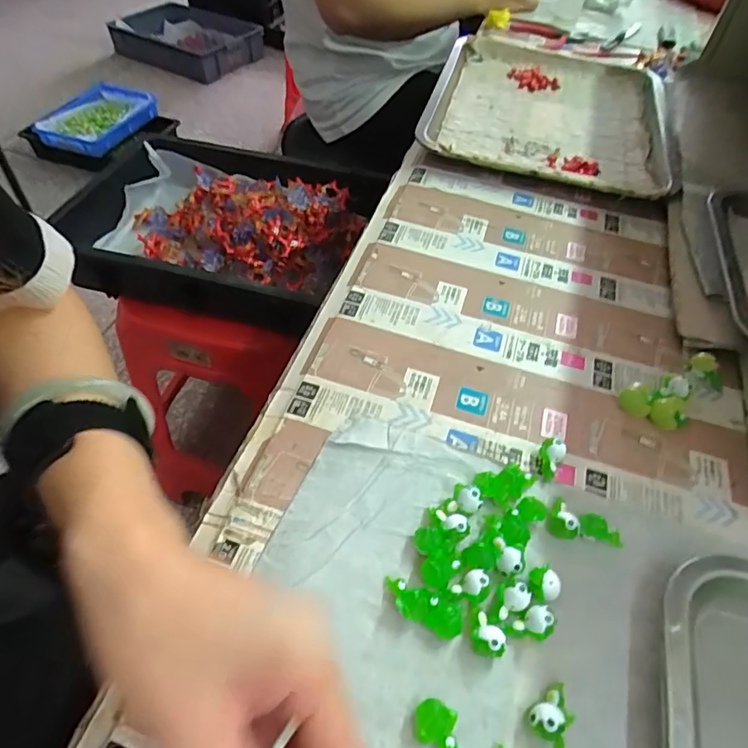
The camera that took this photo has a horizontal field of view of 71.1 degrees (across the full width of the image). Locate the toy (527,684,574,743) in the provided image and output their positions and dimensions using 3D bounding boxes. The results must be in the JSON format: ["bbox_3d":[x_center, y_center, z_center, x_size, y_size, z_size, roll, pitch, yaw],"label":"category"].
[{"bbox_3d":[0.081,0.152,0.234,0.024,0.013,0.015,-26,57,-22],"label":"toy"}]

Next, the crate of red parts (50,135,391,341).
[{"bbox_3d":[-0.239,-0.226,0.801,0.420,0.097,0.317,15,52,9],"label":"crate of red parts"}]

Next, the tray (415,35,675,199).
[{"bbox_3d":[0.201,-0.302,0.580,0.250,0.041,0.315,14,52,8],"label":"tray"}]

